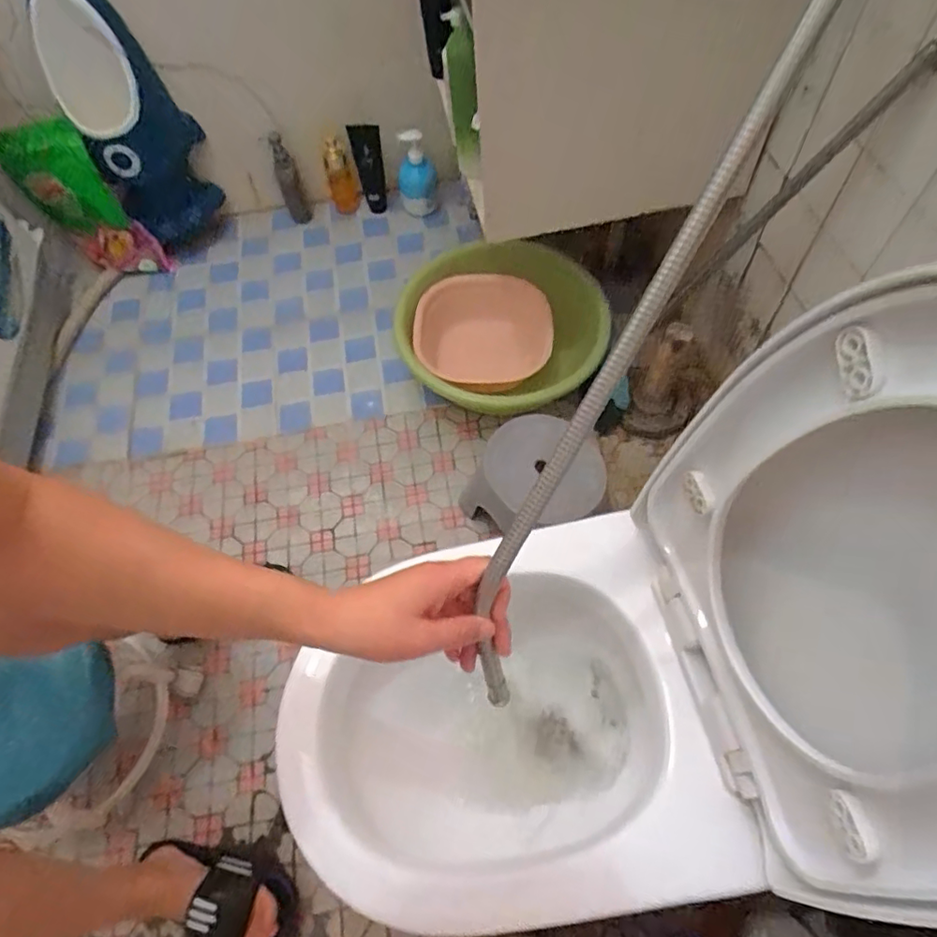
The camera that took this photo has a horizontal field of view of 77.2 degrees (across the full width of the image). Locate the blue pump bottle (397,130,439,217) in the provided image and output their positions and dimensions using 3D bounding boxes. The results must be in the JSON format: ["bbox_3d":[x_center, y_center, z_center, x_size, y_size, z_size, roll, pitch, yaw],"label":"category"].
[{"bbox_3d":[-0.123,-0.694,1.384,0.092,0.180,0.080,-9,60,-2],"label":"blue pump bottle"}]

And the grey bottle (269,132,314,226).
[{"bbox_3d":[-0.449,-0.723,1.472,0.053,0.212,0.043,-21,19,-9],"label":"grey bottle"}]

